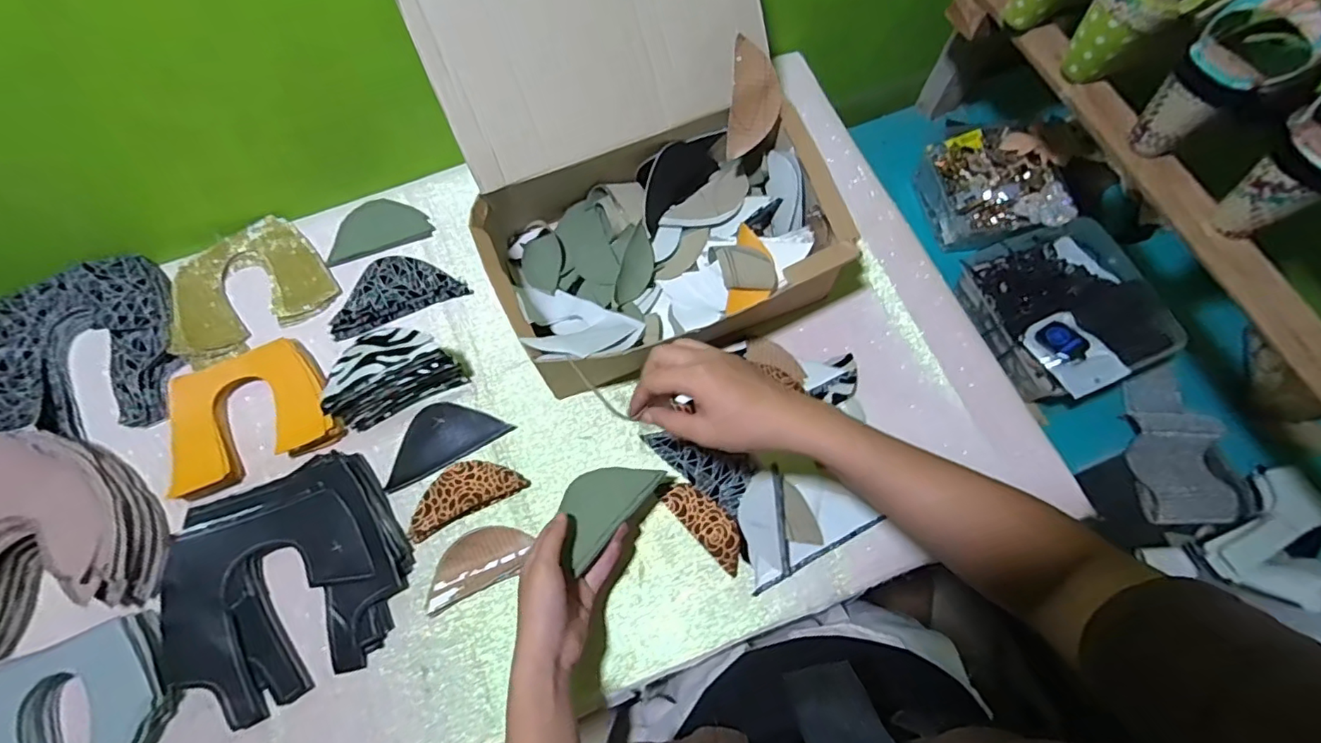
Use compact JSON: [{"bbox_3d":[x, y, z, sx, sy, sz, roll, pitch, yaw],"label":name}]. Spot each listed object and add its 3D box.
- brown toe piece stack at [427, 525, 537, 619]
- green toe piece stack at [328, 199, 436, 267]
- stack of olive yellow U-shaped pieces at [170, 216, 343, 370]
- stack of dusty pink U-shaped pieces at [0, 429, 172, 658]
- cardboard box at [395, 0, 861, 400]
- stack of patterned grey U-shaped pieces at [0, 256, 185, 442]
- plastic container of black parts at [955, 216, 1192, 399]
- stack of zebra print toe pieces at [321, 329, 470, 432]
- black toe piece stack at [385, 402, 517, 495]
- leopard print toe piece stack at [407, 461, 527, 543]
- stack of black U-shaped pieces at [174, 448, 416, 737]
[{"bbox_3d":[-0.174,0.180,0.534,0.102,0.011,0.053,-25,73,-7],"label":"brown toe piece stack"},{"bbox_3d":[-0.329,-0.168,0.658,0.115,0.011,0.064,-20,72,-5],"label":"green toe piece stack"},{"bbox_3d":[-0.459,-0.091,0.622,0.163,0.017,0.136,-37,75,-10],"label":"stack of olive yellow U-shaped pieces"},{"bbox_3d":[-0.575,0.148,0.518,0.177,0.056,0.182,-21,72,-6],"label":"stack of dusty pink U-shaped pieces"},{"bbox_3d":[-0.022,-0.210,0.539,0.328,0.220,0.344,-20,72,-5],"label":"cardboard box"},{"bbox_3d":[-0.605,-0.021,0.587,0.182,0.044,0.182,-23,72,-6],"label":"stack of patterned grey U-shaped pieces"},{"bbox_3d":[0.495,-0.083,0.688,0.197,0.060,0.212,-18,71,-6],"label":"plastic container of black parts"},{"bbox_3d":[-0.267,-0.001,0.558,0.118,0.067,0.056,-26,73,-7],"label":"stack of zebra print toe pieces"},{"bbox_3d":[-0.225,0.066,0.574,0.128,0.008,0.063,-29,73,-8],"label":"black toe piece stack"},{"bbox_3d":[-0.194,0.117,0.554,0.113,0.015,0.049,-27,73,-7],"label":"leopard print toe piece stack"},{"bbox_3d":[-0.345,0.193,0.516,0.208,0.036,0.191,-26,73,-7],"label":"stack of black U-shaped pieces"}]

